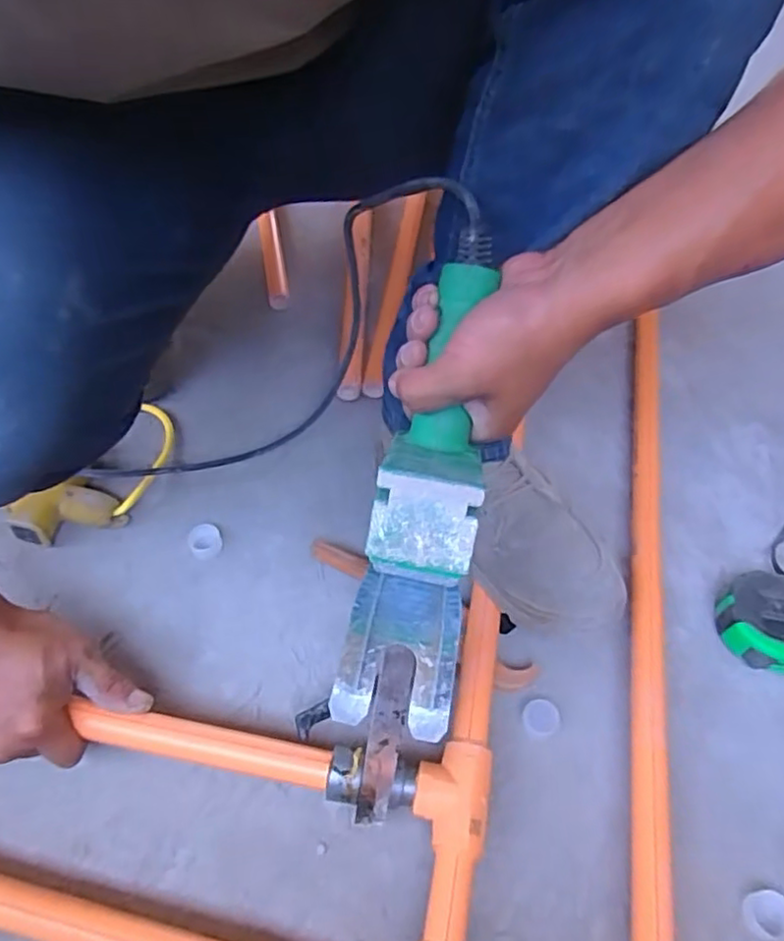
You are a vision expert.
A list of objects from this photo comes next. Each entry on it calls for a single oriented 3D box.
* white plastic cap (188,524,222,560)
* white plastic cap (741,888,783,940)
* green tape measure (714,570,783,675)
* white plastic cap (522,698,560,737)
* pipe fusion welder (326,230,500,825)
[{"bbox_3d":[-0.171,0.065,0.594,0.029,0.008,0.035,-22,56,-18],"label":"white plastic cap"},{"bbox_3d":[0.250,0.295,0.432,0.028,0.014,0.027,1,52,-1],"label":"white plastic cap"},{"bbox_3d":[0.322,0.130,0.551,0.080,0.040,0.086,5,52,2],"label":"green tape measure"},{"bbox_3d":[0.115,0.191,0.501,0.027,0.014,0.023,11,53,6],"label":"white plastic cap"},{"bbox_3d":[0.014,0.052,0.357,0.058,0.363,0.107,12,16,7],"label":"pipe fusion welder"}]

